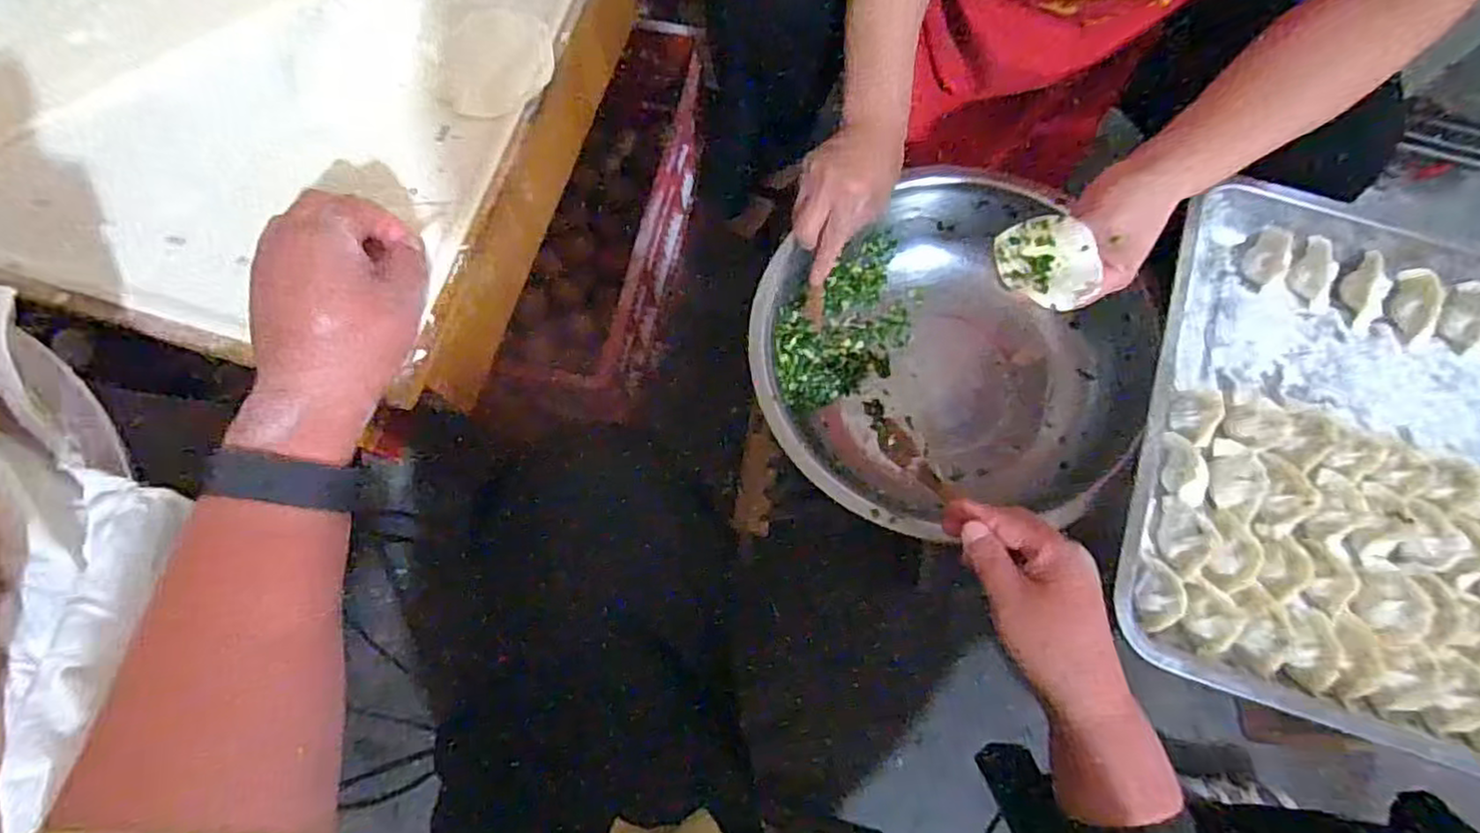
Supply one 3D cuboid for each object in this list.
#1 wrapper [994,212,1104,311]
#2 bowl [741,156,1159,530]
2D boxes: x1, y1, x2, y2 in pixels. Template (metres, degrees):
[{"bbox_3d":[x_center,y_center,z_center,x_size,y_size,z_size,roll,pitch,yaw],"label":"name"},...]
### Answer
[{"bbox_3d":[0.228,-0.117,0.522,0.071,0.021,0.064,29,76,7],"label":"wrapper"},{"bbox_3d":[0.187,-0.054,0.643,0.293,0.127,0.321,0,74,-1],"label":"bowl"}]

